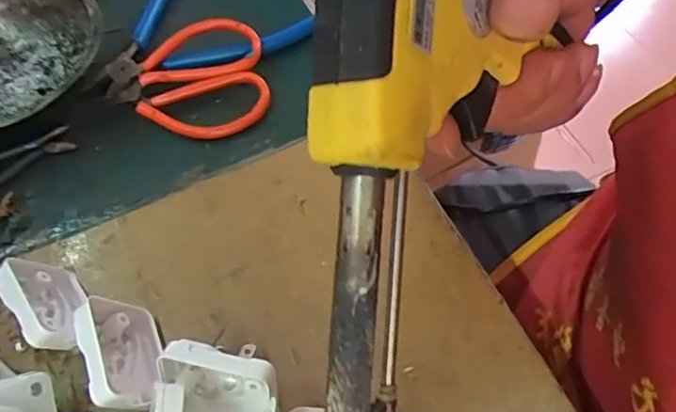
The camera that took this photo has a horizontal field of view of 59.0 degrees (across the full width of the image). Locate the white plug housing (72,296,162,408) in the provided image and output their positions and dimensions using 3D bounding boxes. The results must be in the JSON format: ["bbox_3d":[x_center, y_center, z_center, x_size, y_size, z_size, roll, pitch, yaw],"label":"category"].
[{"bbox_3d":[-0.093,0.064,0.259,0.017,0.043,0.049,-37,56,7],"label":"white plug housing"}]

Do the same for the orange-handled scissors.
[{"bbox_3d":[-0.093,-0.072,0.357,0.102,0.024,0.076,-18,57,-5],"label":"orange-handled scissors"}]

